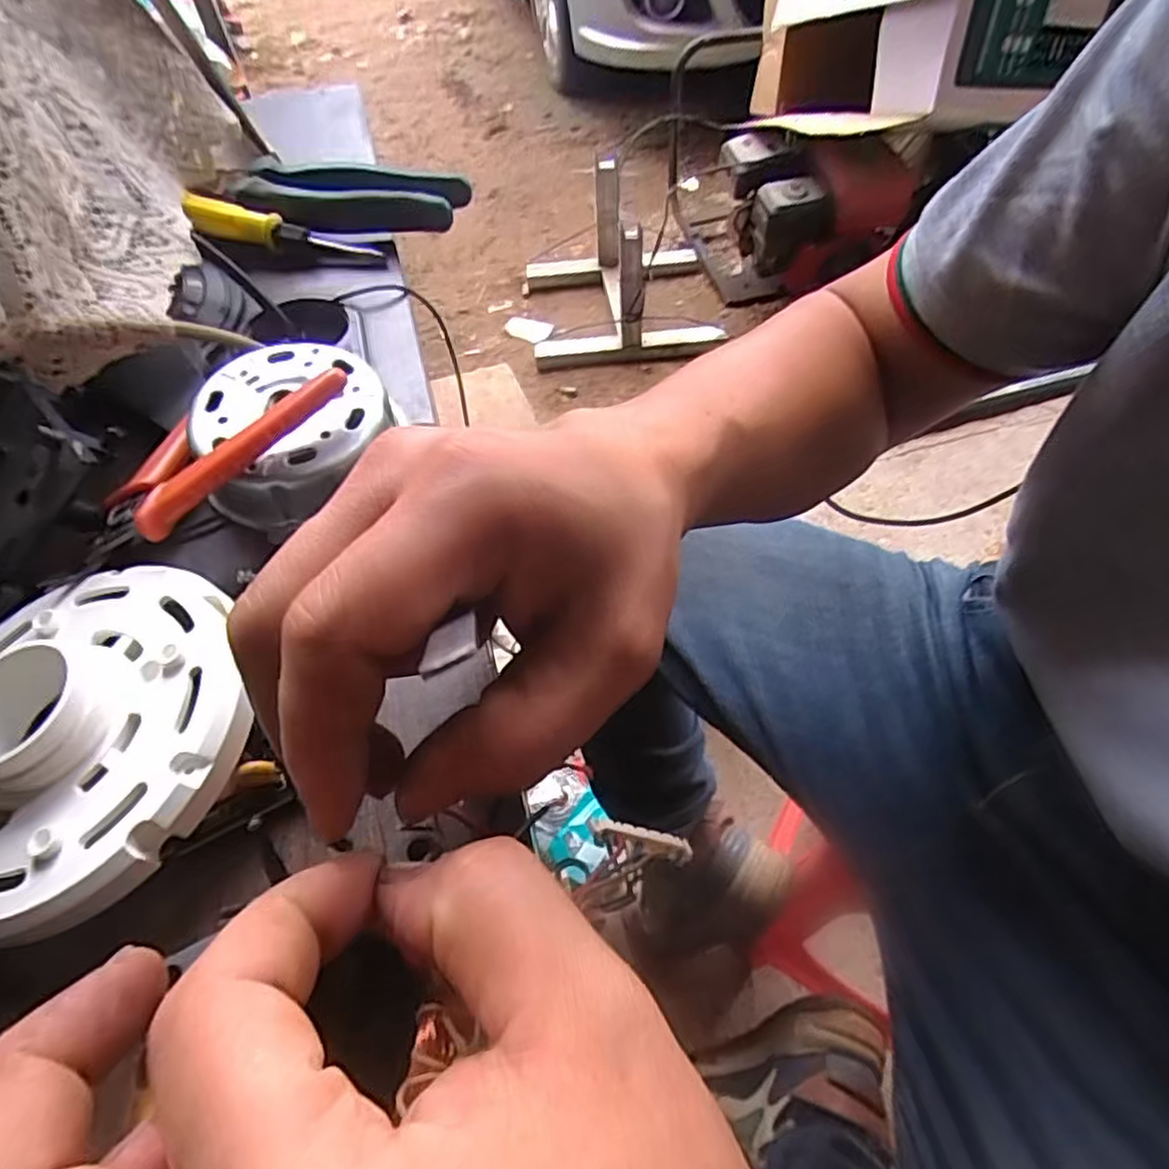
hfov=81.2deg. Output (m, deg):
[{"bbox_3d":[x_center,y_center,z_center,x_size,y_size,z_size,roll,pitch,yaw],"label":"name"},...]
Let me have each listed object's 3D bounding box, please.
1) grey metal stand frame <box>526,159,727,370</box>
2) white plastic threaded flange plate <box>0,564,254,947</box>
[{"bbox_3d":[0.089,-0.780,1.657,0.455,0.269,0.474,-6,56,-2],"label":"grey metal stand frame"},{"bbox_3d":[-0.156,0.044,0.209,0.110,0.037,0.109,-1,56,1],"label":"white plastic threaded flange plate"}]

